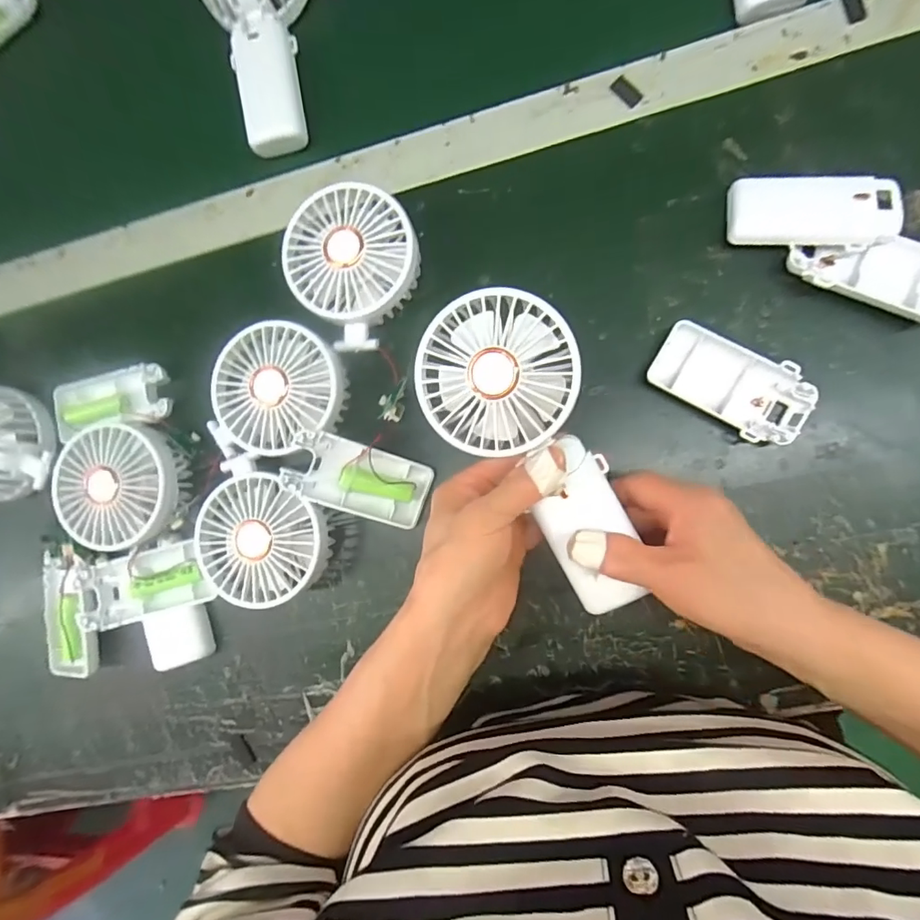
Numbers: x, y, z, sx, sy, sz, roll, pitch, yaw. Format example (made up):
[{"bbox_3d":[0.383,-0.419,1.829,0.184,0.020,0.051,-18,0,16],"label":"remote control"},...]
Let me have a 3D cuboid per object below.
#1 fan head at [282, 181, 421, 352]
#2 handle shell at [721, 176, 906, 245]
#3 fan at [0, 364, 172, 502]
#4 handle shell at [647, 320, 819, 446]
[{"bbox_3d":[-0.067,-0.130,0.346,0.087,0.047,0.099,-35,83,7],"label":"fan head"},{"bbox_3d":[0.214,-0.151,0.312,0.090,0.020,0.040,7,89,10],"label":"handle shell"},{"bbox_3d":[-0.304,-0.018,0.375,0.181,0.047,0.086,-8,87,9],"label":"fan"},{"bbox_3d":[0.169,-0.047,0.319,0.094,0.017,0.048,30,93,9],"label":"handle shell"}]

